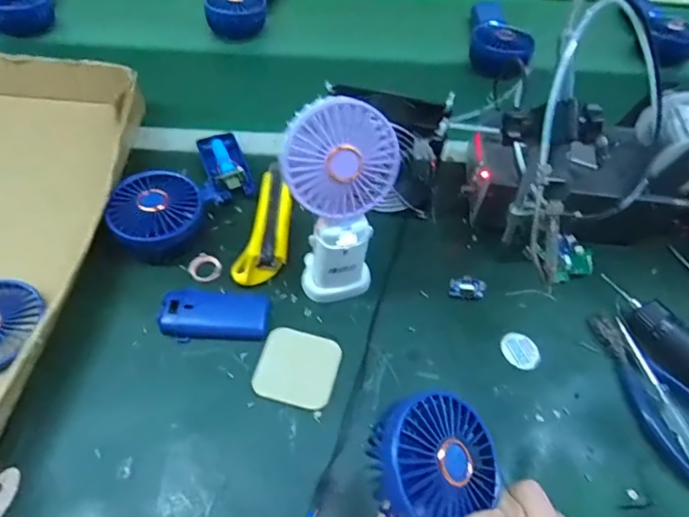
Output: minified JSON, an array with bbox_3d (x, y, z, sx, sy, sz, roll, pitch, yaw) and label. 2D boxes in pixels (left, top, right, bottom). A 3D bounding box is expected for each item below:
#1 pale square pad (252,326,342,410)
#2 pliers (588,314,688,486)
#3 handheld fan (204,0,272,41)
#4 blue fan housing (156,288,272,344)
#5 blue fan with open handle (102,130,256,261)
[{"bbox_3d":[-0.041,0.093,0.424,0.065,0.008,0.064,14,54,5],"label":"pale square pad"},{"bbox_3d":[0.267,0.112,0.427,0.064,0.009,0.149,-18,57,-17],"label":"pliers"},{"bbox_3d":[-0.147,-0.397,0.755,0.080,0.056,0.166,10,53,2],"label":"handheld fan"},{"bbox_3d":[-0.116,0.050,0.444,0.096,0.017,0.045,2,53,-4],"label":"blue fan housing"},{"bbox_3d":[-0.161,-0.064,0.507,0.092,0.050,0.169,27,56,14],"label":"blue fan with open handle"}]

